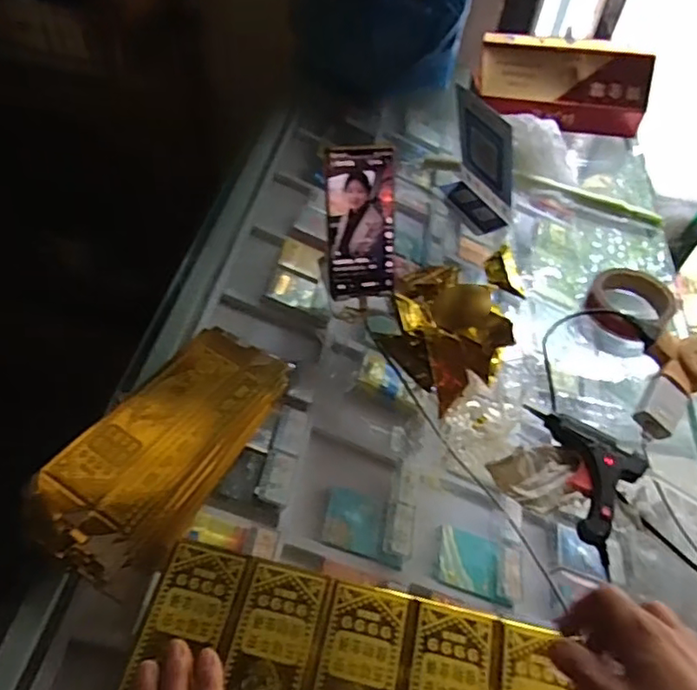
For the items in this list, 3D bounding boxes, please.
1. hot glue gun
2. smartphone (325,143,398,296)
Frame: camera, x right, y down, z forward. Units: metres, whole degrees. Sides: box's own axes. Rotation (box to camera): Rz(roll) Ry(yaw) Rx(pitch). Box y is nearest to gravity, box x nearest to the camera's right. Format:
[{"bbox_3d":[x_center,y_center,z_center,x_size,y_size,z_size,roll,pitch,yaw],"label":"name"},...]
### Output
[{"bbox_3d":[0.211,0.116,0.597,0.112,0.023,0.104,31,53,19],"label":"hot glue gun"},{"bbox_3d":[0.014,-0.131,0.685,0.075,0.160,0.011,-8,21,-13],"label":"smartphone"}]

